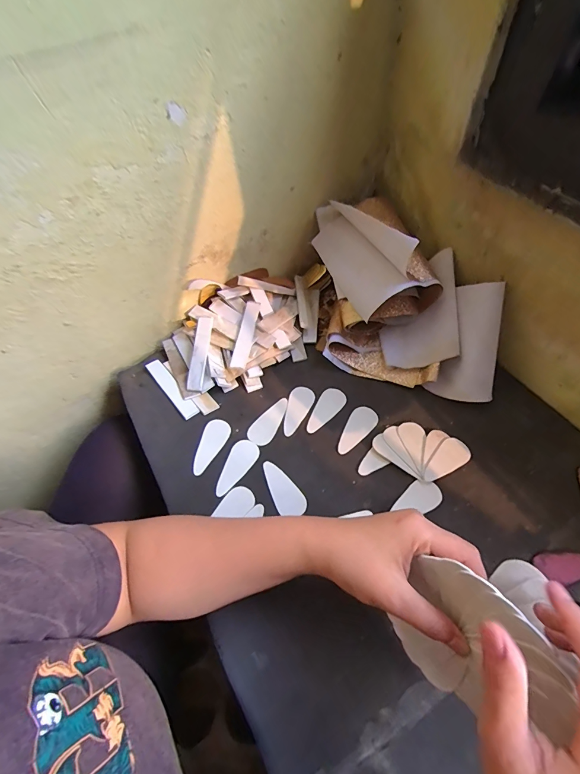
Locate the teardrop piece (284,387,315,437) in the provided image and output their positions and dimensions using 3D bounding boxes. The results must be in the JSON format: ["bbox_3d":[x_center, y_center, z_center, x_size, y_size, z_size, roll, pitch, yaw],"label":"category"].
[{"bbox_3d":[0.008,0.030,0.448,0.031,0.004,0.070,18,61,14],"label":"teardrop piece"}]

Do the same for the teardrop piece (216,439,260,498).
[{"bbox_3d":[-0.064,0.094,0.410,0.030,0.004,0.071,27,64,19],"label":"teardrop piece"}]

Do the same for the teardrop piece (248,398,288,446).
[{"bbox_3d":[-0.025,0.042,0.440,0.031,0.004,0.070,31,65,21],"label":"teardrop piece"}]

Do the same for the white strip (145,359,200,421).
[{"bbox_3d":[-0.157,0.002,0.463,0.021,0.006,0.105,-37,63,-17],"label":"white strip"}]

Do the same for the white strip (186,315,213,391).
[{"bbox_3d":[-0.120,-0.046,0.470,0.022,0.008,0.106,3,71,6],"label":"white strip"}]

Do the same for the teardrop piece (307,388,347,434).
[{"bbox_3d":[0.044,0.029,0.446,0.031,0.004,0.070,33,66,22],"label":"teardrop piece"}]

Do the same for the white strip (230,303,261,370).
[{"bbox_3d":[-0.059,-0.070,0.470,0.021,0.005,0.103,16,70,-6],"label":"white strip"}]

